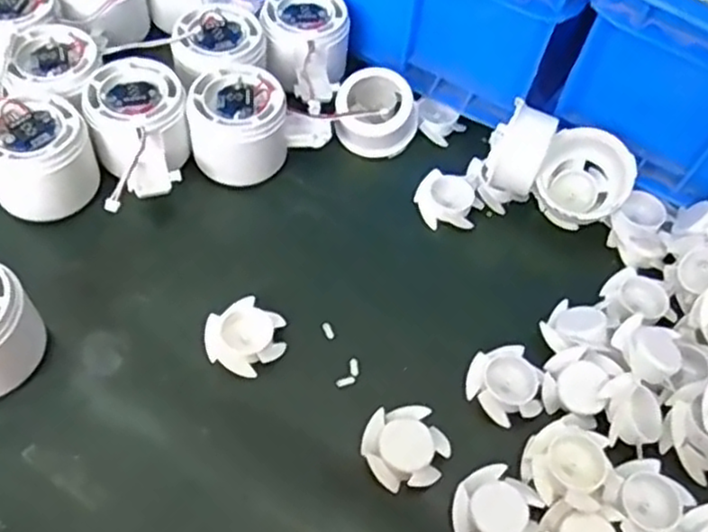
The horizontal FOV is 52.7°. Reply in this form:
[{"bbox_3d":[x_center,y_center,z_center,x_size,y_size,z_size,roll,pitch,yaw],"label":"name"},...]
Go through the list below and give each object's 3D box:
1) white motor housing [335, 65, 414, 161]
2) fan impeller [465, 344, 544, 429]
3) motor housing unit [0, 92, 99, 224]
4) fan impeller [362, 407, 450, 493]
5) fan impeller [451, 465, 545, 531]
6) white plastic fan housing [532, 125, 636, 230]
[{"bbox_3d":[0.015,-0.099,0.465,0.054,0.039,0.047,4,53,-3],"label":"white motor housing"},{"bbox_3d":[0.080,0.062,0.375,0.040,0.013,0.038,2,56,-3],"label":"fan impeller"},{"bbox_3d":[-0.180,-0.061,0.409,0.059,0.047,0.060,-23,60,-22],"label":"motor housing unit"},{"bbox_3d":[0.025,0.089,0.350,0.038,0.007,0.040,-27,62,-21],"label":"fan impeller"},{"bbox_3d":[0.067,0.115,0.335,0.040,0.009,0.037,2,56,-3],"label":"fan impeller"},{"bbox_3d":[0.139,-0.050,0.426,0.051,0.059,0.051,21,22,23],"label":"white plastic fan housing"}]

